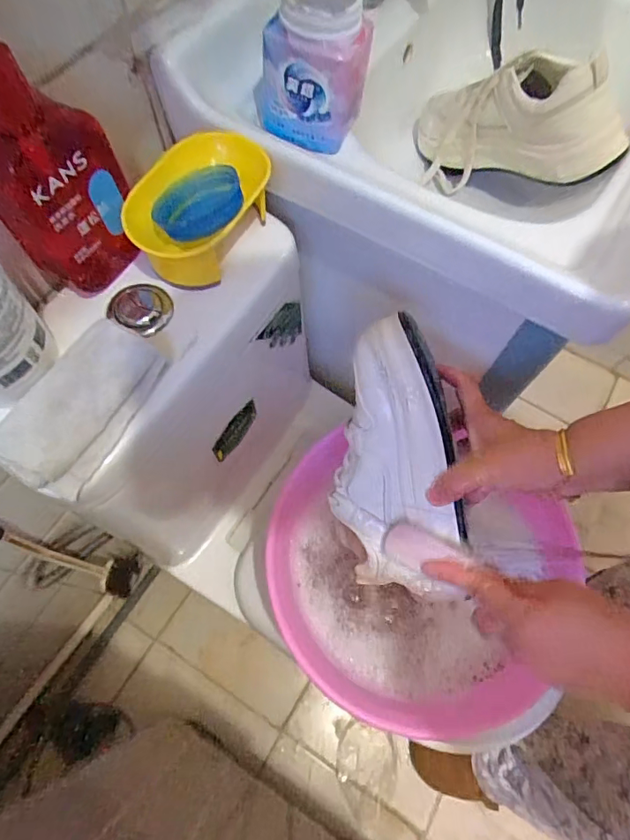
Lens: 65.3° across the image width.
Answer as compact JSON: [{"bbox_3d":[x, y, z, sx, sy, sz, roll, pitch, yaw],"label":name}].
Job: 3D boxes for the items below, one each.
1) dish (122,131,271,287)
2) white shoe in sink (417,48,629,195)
[{"bbox_3d":[-0.101,-0.191,0.443,0.090,0.052,0.151,24,68,9],"label":"dish"},{"bbox_3d":[0.226,-0.351,0.580,0.098,0.118,0.261,-42,42,-16],"label":"white shoe in sink"}]

